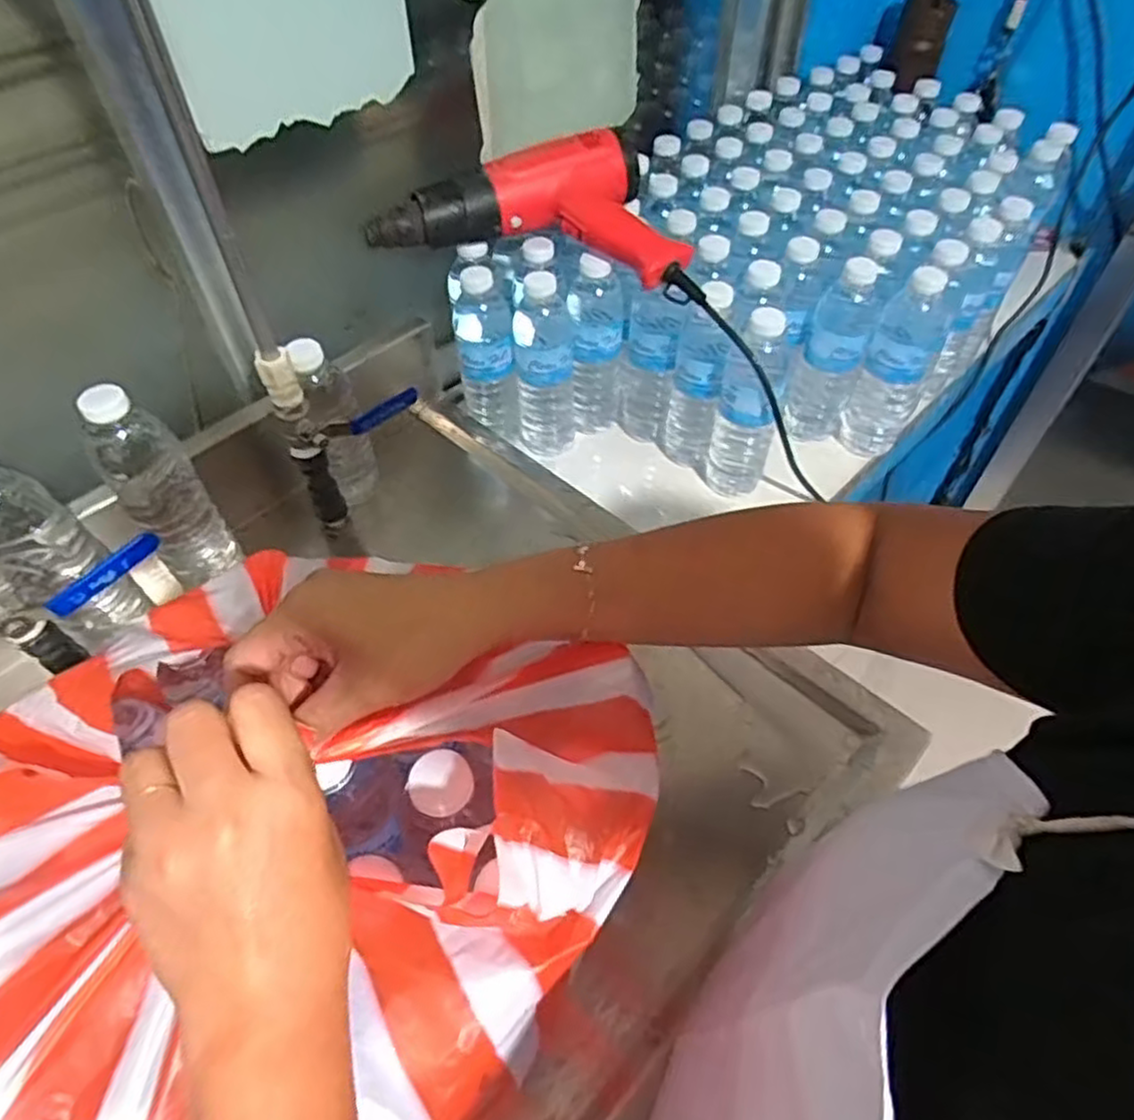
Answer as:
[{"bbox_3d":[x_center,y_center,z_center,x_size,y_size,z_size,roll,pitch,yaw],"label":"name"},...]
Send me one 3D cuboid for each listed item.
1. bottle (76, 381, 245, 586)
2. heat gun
[{"bbox_3d":[-0.334,-0.060,0.583,0.063,0.182,0.055,-31,57,-21],"label":"bottle"},{"bbox_3d":[-0.027,-0.352,0.689,0.299,0.067,0.145,9,52,8],"label":"heat gun"}]

